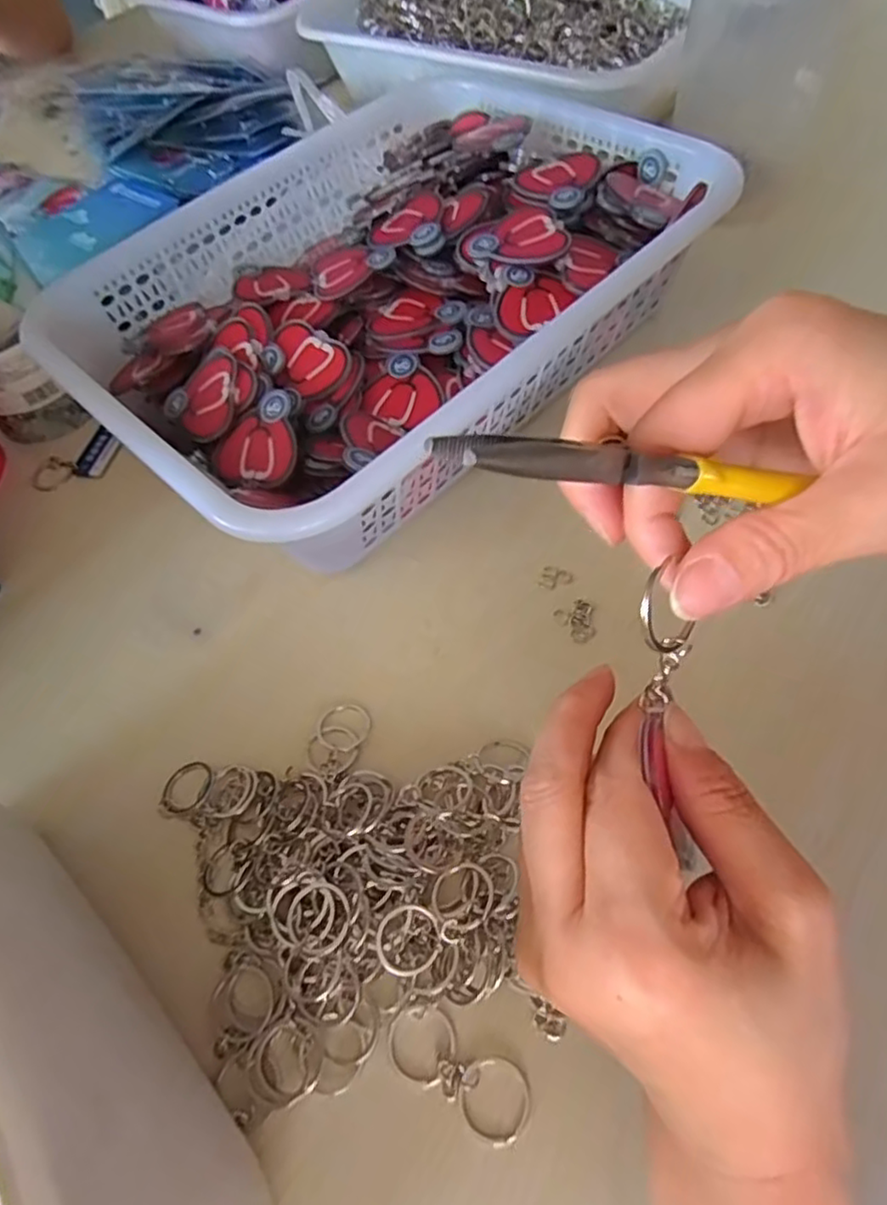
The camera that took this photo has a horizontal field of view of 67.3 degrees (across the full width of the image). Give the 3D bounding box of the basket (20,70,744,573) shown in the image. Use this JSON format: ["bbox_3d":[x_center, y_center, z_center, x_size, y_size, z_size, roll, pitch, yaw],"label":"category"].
[{"bbox_3d":[-0.033,-0.181,0.404,0.350,0.083,0.262,-42,63,-17],"label":"basket"}]

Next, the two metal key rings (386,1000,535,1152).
[{"bbox_3d":[0.005,0.163,0.233,0.054,0.004,0.024,26,66,21],"label":"two metal key rings"}]

